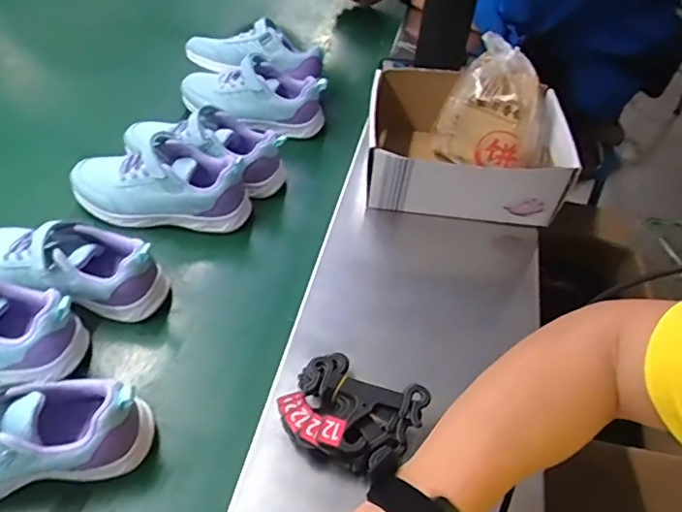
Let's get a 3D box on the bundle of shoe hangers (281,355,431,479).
[{"bbox_3d":[0.008,0.129,0.456,0.105,0.028,0.089,26,51,18],"label":"bundle of shoe hangers"}]

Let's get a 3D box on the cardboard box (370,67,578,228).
[{"bbox_3d":[0.151,-0.131,0.687,0.227,0.107,0.198,7,48,1],"label":"cardboard box"}]

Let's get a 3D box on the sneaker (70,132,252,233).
[{"bbox_3d":[-0.209,-0.086,0.632,0.200,0.076,0.079,2,48,-3],"label":"sneaker"}]

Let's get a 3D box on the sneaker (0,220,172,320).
[{"bbox_3d":[-0.278,0.016,0.530,0.195,0.075,0.088,6,48,1],"label":"sneaker"}]

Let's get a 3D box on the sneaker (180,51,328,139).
[{"bbox_3d":[-0.126,-0.233,0.779,0.207,0.070,0.086,14,48,8],"label":"sneaker"}]

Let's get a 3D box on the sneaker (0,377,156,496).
[{"bbox_3d":[-0.257,0.141,0.416,0.201,0.080,0.071,-7,49,-11],"label":"sneaker"}]

